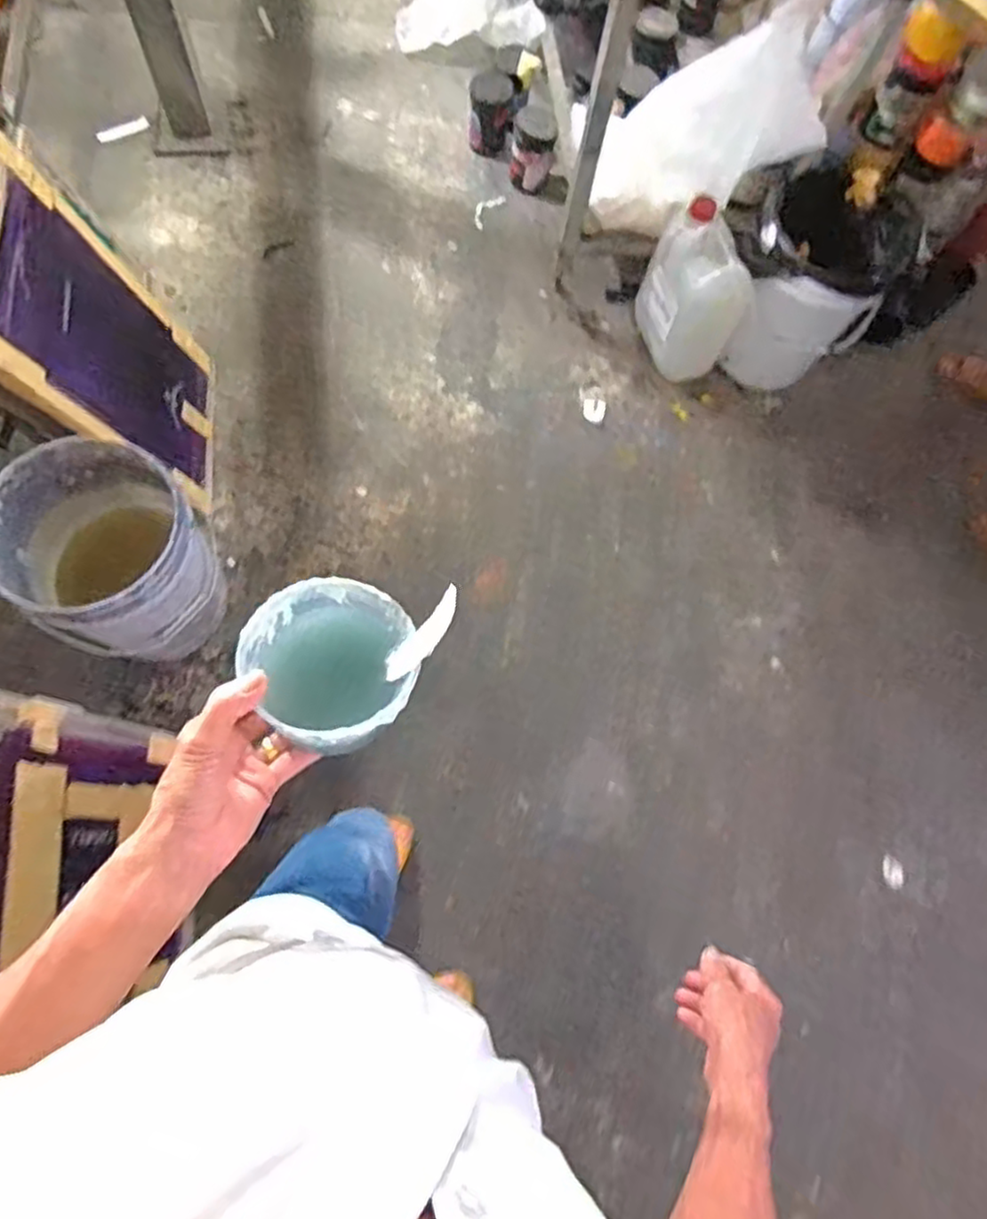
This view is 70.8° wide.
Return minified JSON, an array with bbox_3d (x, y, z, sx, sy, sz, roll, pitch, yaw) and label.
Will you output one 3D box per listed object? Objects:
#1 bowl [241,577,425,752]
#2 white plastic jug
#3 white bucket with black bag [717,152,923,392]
[{"bbox_3d":[-0.109,0.034,0.469,0.112,0.053,0.110,0,78,-1],"label":"bowl"},{"bbox_3d":[0.427,-0.681,1.511,0.145,0.302,0.244,-17,75,-10],"label":"white plastic jug"},{"bbox_3d":[0.668,-0.703,1.499,0.312,0.347,0.324,2,71,-5],"label":"white bucket with black bag"}]

